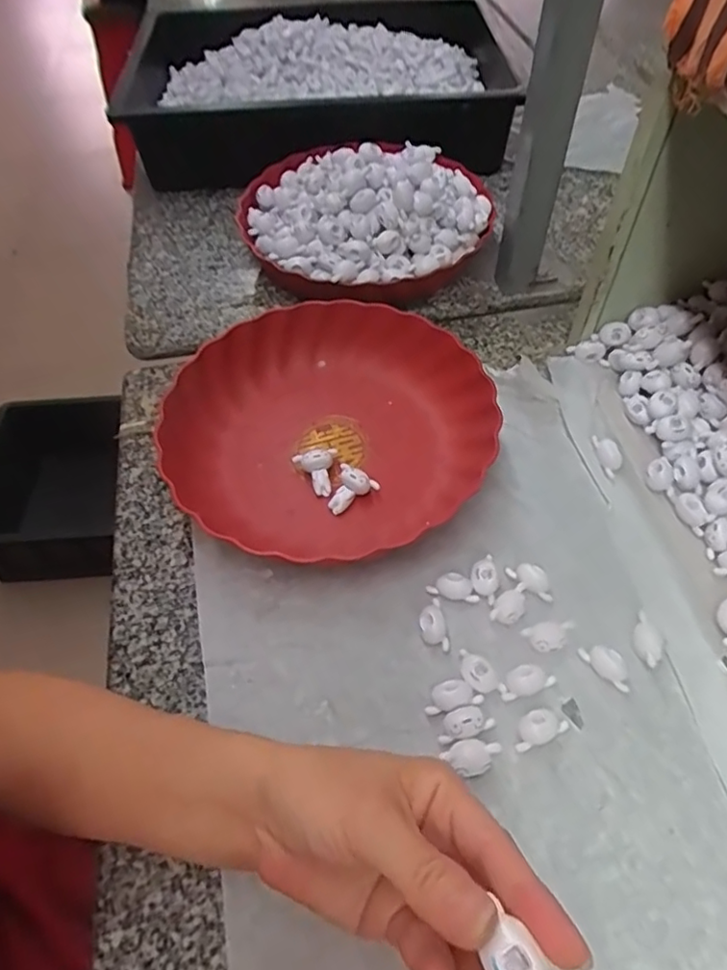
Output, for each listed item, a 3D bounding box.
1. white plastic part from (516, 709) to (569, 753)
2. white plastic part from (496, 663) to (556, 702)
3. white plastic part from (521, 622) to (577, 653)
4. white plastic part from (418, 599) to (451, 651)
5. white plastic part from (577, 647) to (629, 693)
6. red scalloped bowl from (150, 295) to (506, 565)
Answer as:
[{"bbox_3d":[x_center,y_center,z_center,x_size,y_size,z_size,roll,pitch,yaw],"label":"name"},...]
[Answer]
[{"bbox_3d":[0.102,0.139,0.337,0.033,0.015,0.017,-15,56,-9],"label":"white plastic part"},{"bbox_3d":[0.098,0.117,0.352,0.033,0.012,0.015,-21,57,-12],"label":"white plastic part"},{"bbox_3d":[0.117,0.095,0.368,0.033,0.010,0.017,-17,56,-10],"label":"white plastic part"},{"bbox_3d":[0.044,0.088,0.376,0.017,0.015,0.034,-5,55,-2],"label":"white plastic part"},{"bbox_3d":[0.148,0.109,0.356,0.015,0.010,0.033,-37,62,-21],"label":"white plastic part"},{"bbox_3d":[-0.031,-0.050,0.458,0.236,0.049,0.222,-1,55,1],"label":"red scalloped bowl"}]

